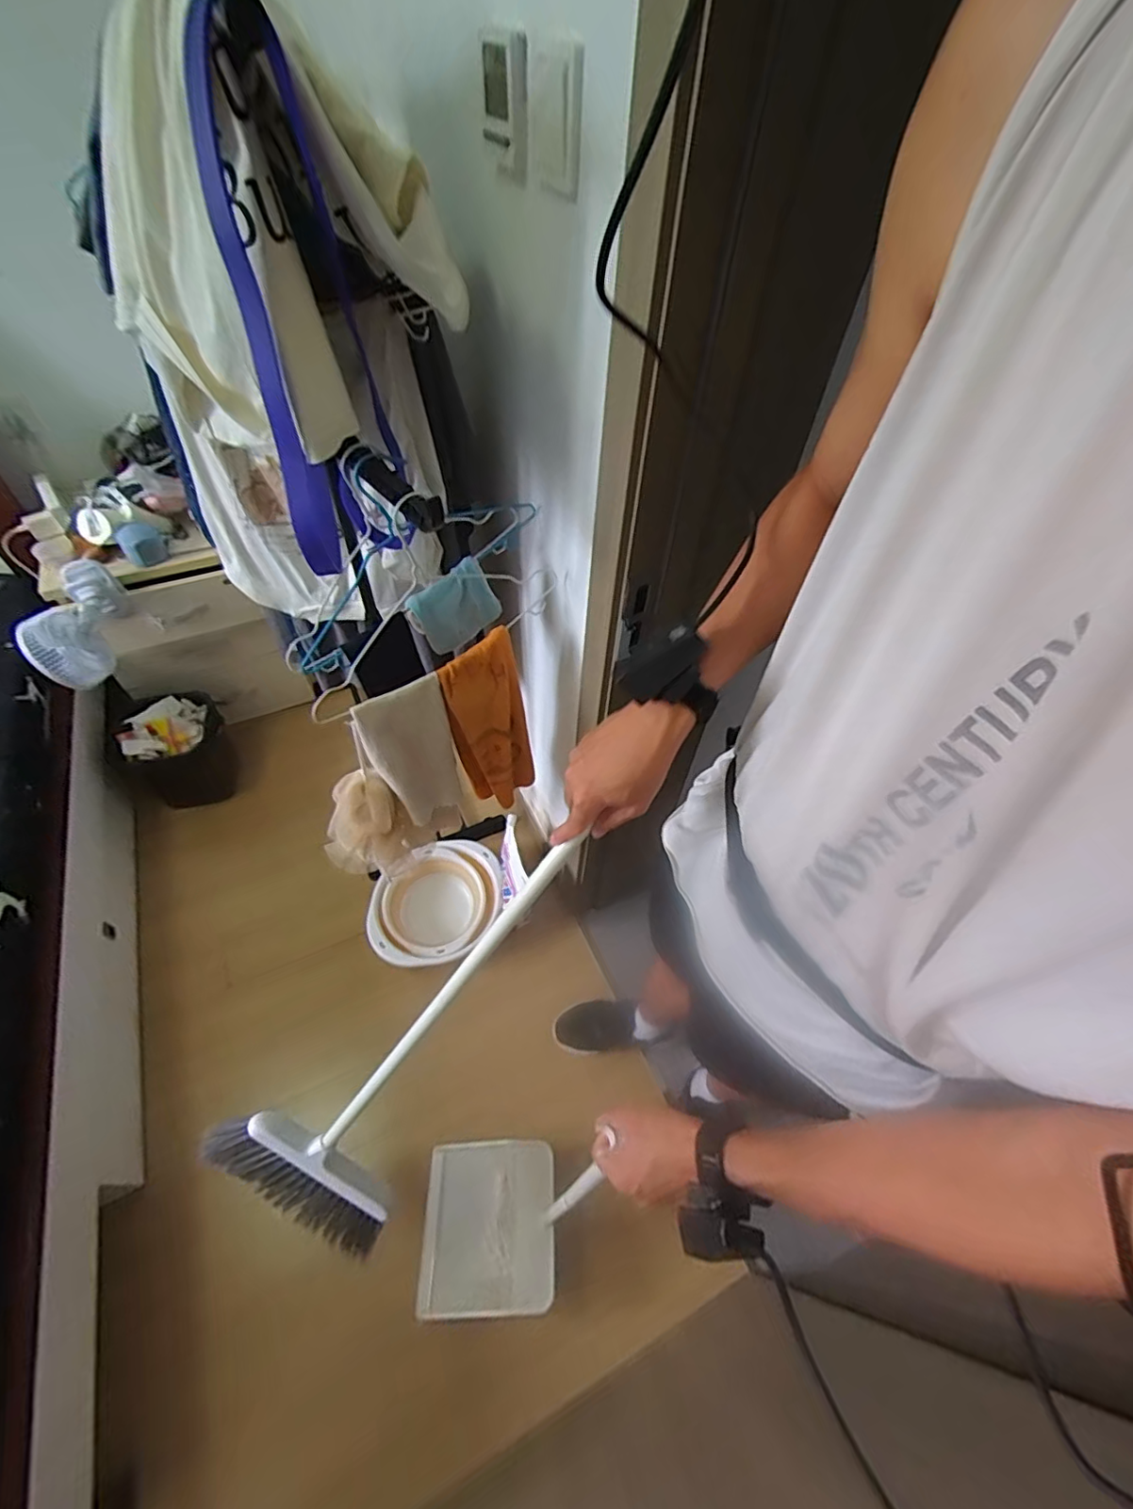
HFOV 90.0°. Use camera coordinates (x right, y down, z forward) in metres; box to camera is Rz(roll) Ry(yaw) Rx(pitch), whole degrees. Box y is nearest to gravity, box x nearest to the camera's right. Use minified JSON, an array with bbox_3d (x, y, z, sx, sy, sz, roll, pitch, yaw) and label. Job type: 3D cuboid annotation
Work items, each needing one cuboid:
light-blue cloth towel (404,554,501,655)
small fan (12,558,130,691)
[{"bbox_3d":[-0.161,-0.215,0.830,0.122,0.103,0.023,-39,49,-15],"label":"light-blue cloth towel"},{"bbox_3d":[-1.049,-0.283,1.220,0.111,0.123,0.286,-5,52,-8],"label":"small fan"}]

